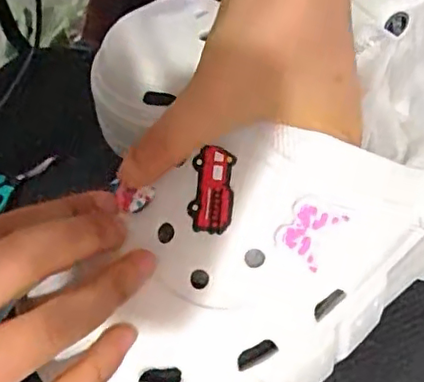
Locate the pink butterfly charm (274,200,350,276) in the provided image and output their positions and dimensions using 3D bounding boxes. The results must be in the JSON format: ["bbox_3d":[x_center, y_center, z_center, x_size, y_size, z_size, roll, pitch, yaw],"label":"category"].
[{"bbox_3d":[0.037,0.015,0.226,0.020,0.004,0.025,31,95,0],"label":"pink butterfly charm"}]

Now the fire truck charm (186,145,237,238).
[{"bbox_3d":[0.000,0.000,0.232,0.017,0.006,0.033,4,85,4],"label":"fire truck charm"}]

